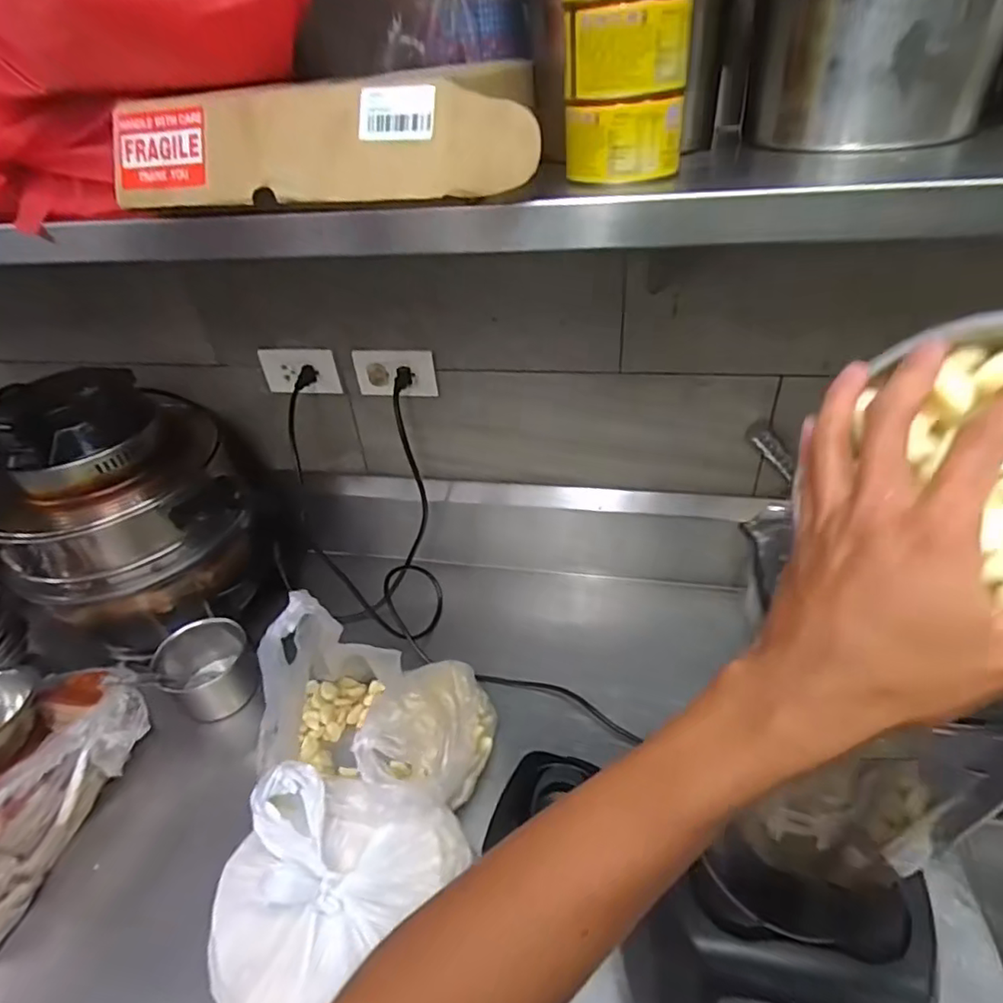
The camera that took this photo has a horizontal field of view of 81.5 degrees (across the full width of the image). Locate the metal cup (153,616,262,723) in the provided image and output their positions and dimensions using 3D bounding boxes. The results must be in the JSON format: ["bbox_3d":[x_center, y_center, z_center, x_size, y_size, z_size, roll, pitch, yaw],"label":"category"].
[{"bbox_3d":[-0.409,0.235,0.819,0.110,0.089,0.112,-4,38,3],"label":"metal cup"}]

